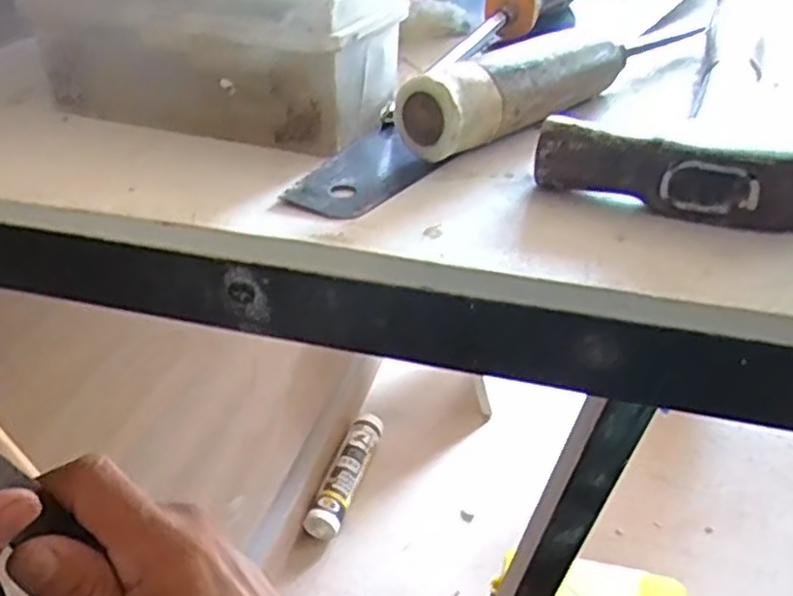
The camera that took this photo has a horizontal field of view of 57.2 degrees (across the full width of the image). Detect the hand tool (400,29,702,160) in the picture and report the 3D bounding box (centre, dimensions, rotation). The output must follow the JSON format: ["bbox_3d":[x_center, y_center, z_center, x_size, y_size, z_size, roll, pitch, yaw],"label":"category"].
[{"bbox_3d":[0.066,-0.087,0.273,0.023,0.023,0.165,30,44,34],"label":"hand tool"}]

